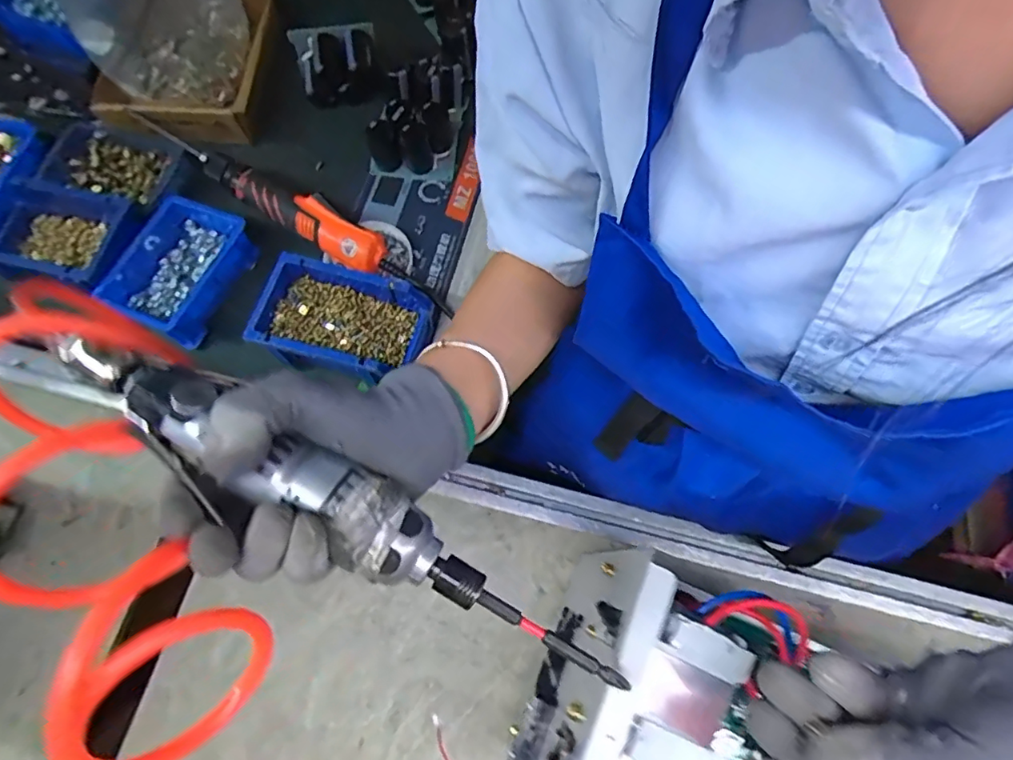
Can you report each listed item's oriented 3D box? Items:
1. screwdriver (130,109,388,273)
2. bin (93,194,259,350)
[{"bbox_3d":[-0.277,-0.211,0.620,0.320,0.061,0.047,30,73,9],"label":"screwdriver"},{"bbox_3d":[-0.351,-0.121,0.595,0.108,0.055,0.157,20,72,6],"label":"bin"}]

